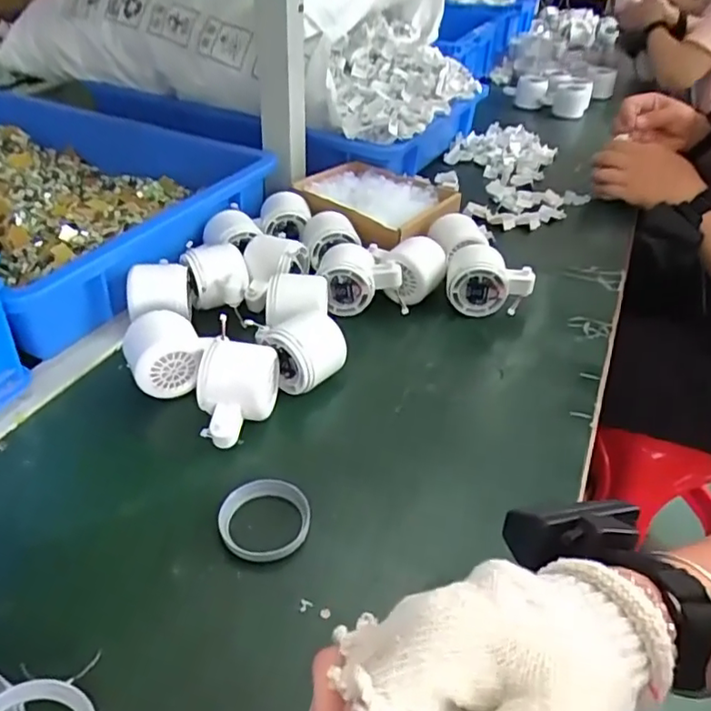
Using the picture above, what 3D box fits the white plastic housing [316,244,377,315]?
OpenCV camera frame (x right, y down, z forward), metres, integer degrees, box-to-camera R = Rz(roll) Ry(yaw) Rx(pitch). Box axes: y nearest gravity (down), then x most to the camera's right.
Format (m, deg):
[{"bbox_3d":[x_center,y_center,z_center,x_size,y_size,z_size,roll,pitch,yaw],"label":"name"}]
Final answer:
[{"bbox_3d":[-0.007,-0.074,0.587,0.058,0.053,0.059,1,38,-2],"label":"white plastic housing"}]

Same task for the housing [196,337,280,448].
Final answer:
[{"bbox_3d":[-0.088,0.032,0.454,0.062,0.052,0.069,-2,38,-6],"label":"housing"}]

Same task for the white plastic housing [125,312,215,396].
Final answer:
[{"bbox_3d":[-0.151,0.000,0.488,0.067,0.052,0.063,-18,42,-24],"label":"white plastic housing"}]

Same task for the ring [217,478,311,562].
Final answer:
[{"bbox_3d":[-0.060,0.108,0.393,0.059,0.012,0.057,1,38,-1],"label":"ring"}]

